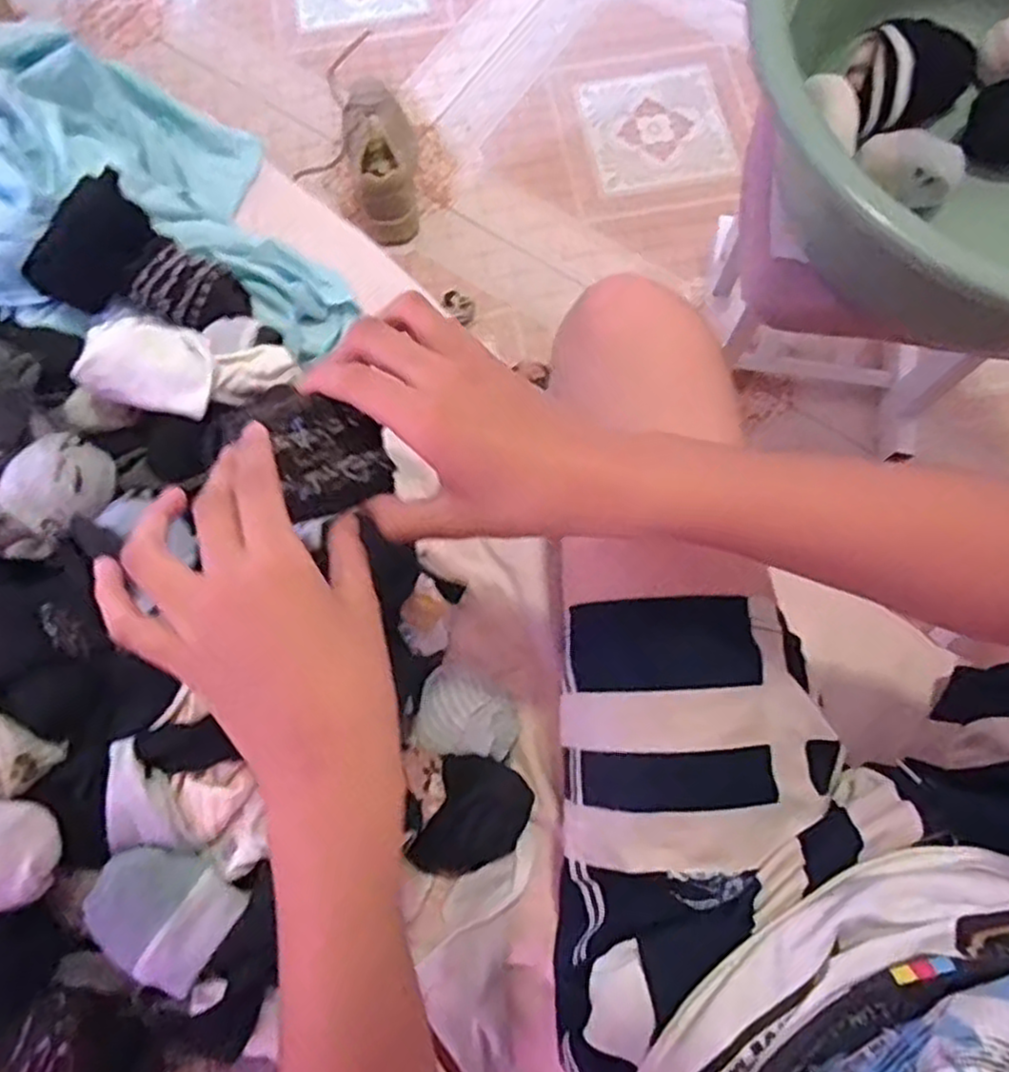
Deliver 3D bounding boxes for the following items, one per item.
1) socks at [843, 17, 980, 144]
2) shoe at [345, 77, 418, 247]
[{"bbox_3d":[0.350,-0.401,0.641,0.129,0.072,0.075,-33,76,-7],"label":"socks"},{"bbox_3d":[-0.188,-0.580,1.128,0.107,0.095,0.244,-11,75,-1],"label":"shoe"}]

